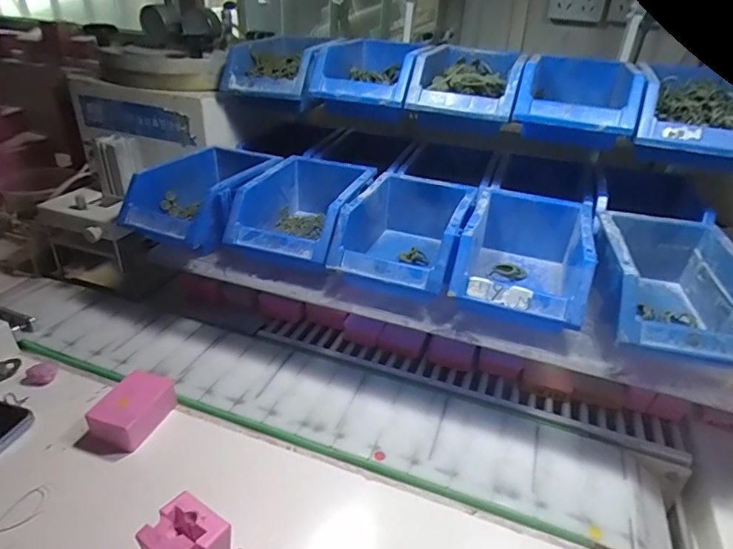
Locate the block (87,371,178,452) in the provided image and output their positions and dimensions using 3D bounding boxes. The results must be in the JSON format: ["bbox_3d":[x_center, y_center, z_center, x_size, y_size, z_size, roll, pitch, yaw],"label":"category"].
[{"bbox_3d":[-0.233,0.132,0.478,0.054,0.033,0.068,11,32,12],"label":"block"}]

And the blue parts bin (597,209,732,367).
[{"bbox_3d":[0.294,0.010,0.466,0.122,0.074,0.176,10,31,11],"label":"blue parts bin"}]

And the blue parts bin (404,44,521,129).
[{"bbox_3d":[0.123,-0.247,0.606,0.124,0.062,0.194,10,31,10],"label":"blue parts bin"}]

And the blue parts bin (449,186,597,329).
[{"bbox_3d":[0.165,-0.018,0.504,0.120,0.078,0.175,13,32,16],"label":"blue parts bin"}]

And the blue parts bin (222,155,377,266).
[{"bbox_3d":[-0.069,-0.081,0.582,0.124,0.075,0.193,12,32,13],"label":"blue parts bin"}]

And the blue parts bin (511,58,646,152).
[{"bbox_3d":[0.249,-0.210,0.569,0.124,0.072,0.175,14,32,16],"label":"blue parts bin"}]

